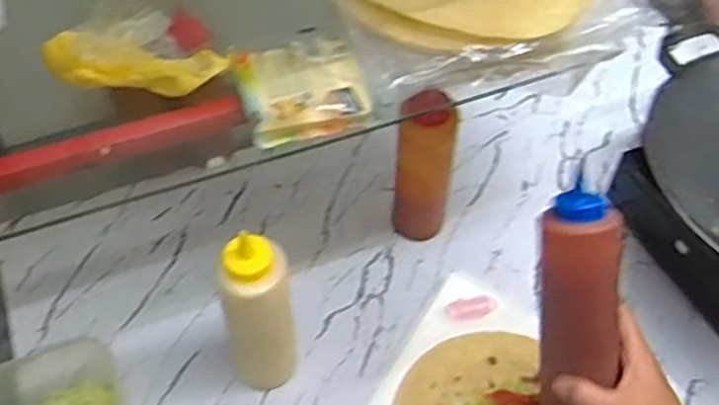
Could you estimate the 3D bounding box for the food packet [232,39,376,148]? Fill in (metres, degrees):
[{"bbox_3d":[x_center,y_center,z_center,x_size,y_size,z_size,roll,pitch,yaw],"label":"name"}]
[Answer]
[{"bbox_3d":[-0.046,-0.090,0.561,0.090,0.028,0.089,-12,52,-14],"label":"food packet"}]

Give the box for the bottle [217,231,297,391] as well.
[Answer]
[{"bbox_3d":[-0.086,0.105,0.628,0.060,0.192,0.050,-10,51,-12],"label":"bottle"}]

